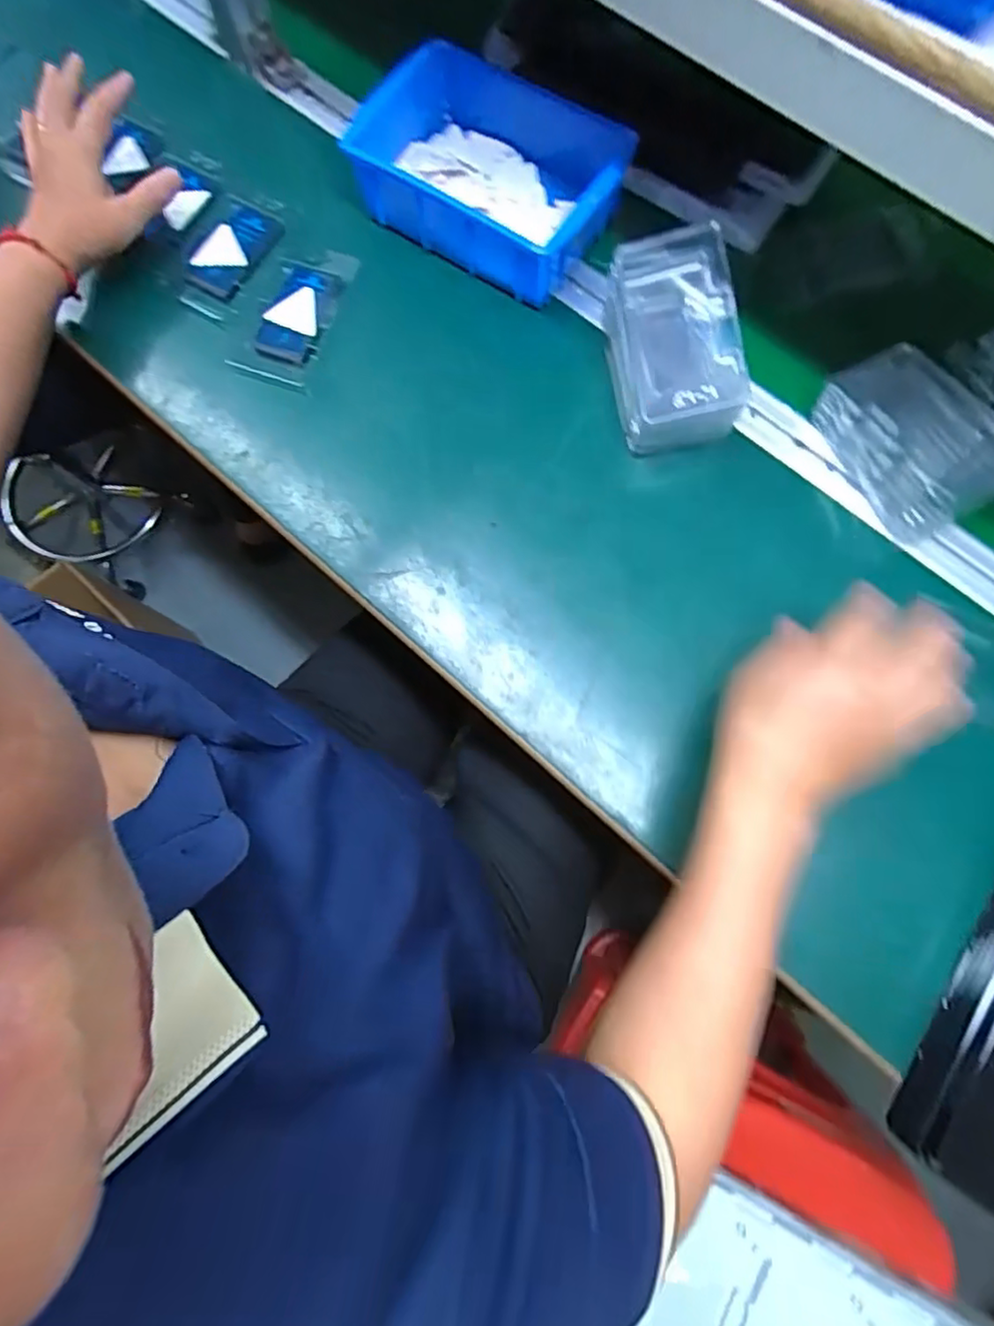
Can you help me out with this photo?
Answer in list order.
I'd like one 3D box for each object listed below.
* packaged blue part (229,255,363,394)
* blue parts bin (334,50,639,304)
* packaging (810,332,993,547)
[{"bbox_3d":[-0.176,-0.301,0.536,0.065,0.014,0.138,17,79,5],"label":"packaged blue part"},{"bbox_3d":[-0.004,-0.405,0.527,0.206,0.075,0.142,28,80,7],"label":"blue parts bin"},{"bbox_3d":[0.313,-0.155,0.439,0.081,0.090,0.163,-33,79,-5],"label":"packaging"}]

